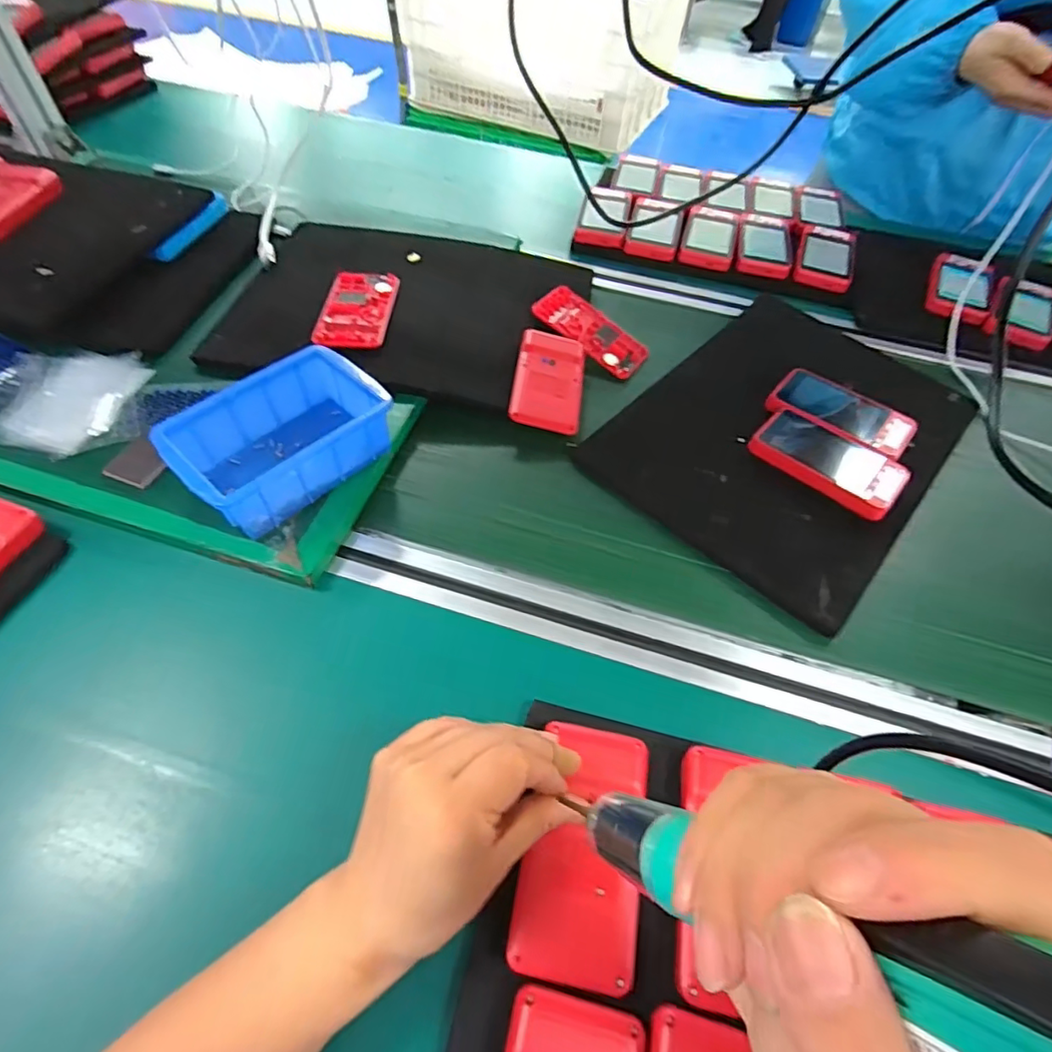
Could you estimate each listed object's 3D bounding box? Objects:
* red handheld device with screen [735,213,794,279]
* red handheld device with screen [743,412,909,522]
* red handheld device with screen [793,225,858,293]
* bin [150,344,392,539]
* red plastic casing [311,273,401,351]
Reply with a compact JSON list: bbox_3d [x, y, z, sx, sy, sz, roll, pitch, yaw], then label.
[{"bbox_3d":[0.301,-0.360,0.701,0.063,0.017,0.120,13,55,4],"label":"red handheld device with screen"},{"bbox_3d":[0.260,-0.055,0.480,0.120,0.025,0.070,36,59,19],"label":"red handheld device with screen"},{"bbox_3d":[0.375,-0.337,0.695,0.068,0.014,0.131,20,55,9],"label":"red handheld device with screen"},{"bbox_3d":[-0.186,-0.067,0.429,0.099,0.053,0.154,38,60,20],"label":"bin"},{"bbox_3d":[-0.164,-0.212,0.544,0.065,0.008,0.119,4,54,-2],"label":"red plastic casing"}]

